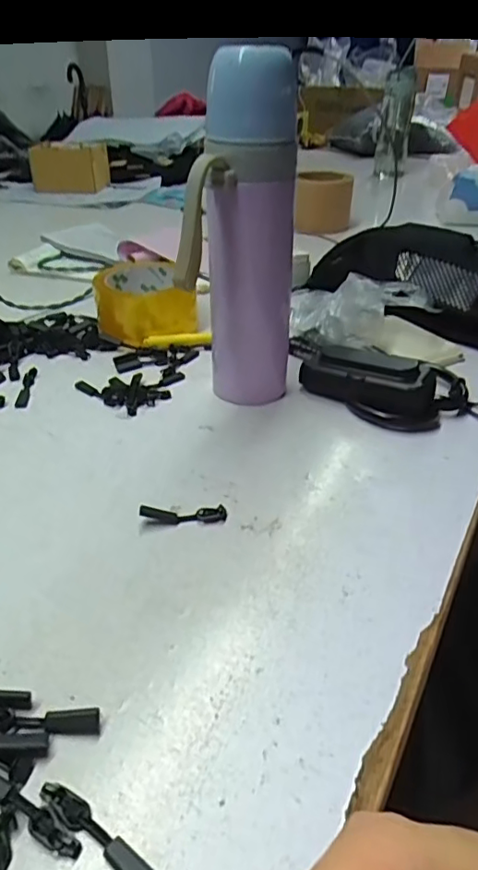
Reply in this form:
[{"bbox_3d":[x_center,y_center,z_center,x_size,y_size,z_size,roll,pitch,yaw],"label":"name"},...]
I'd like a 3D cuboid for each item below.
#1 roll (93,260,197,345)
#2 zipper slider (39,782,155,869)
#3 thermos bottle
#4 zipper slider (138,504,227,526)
[{"bbox_3d":[-0.093,-0.136,0.568,0.095,0.053,0.102,0,35,-3],"label":"roll"},{"bbox_3d":[-0.052,0.151,0.210,0.059,0.005,0.010,22,40,27],"label":"zipper slider"},{"bbox_3d":[0.001,-0.127,0.402,0.063,0.244,0.090,11,36,13],"label":"thermos bottle"},{"bbox_3d":[-0.035,0.049,0.351,0.053,0.010,0.011,0,35,-3],"label":"zipper slider"}]

